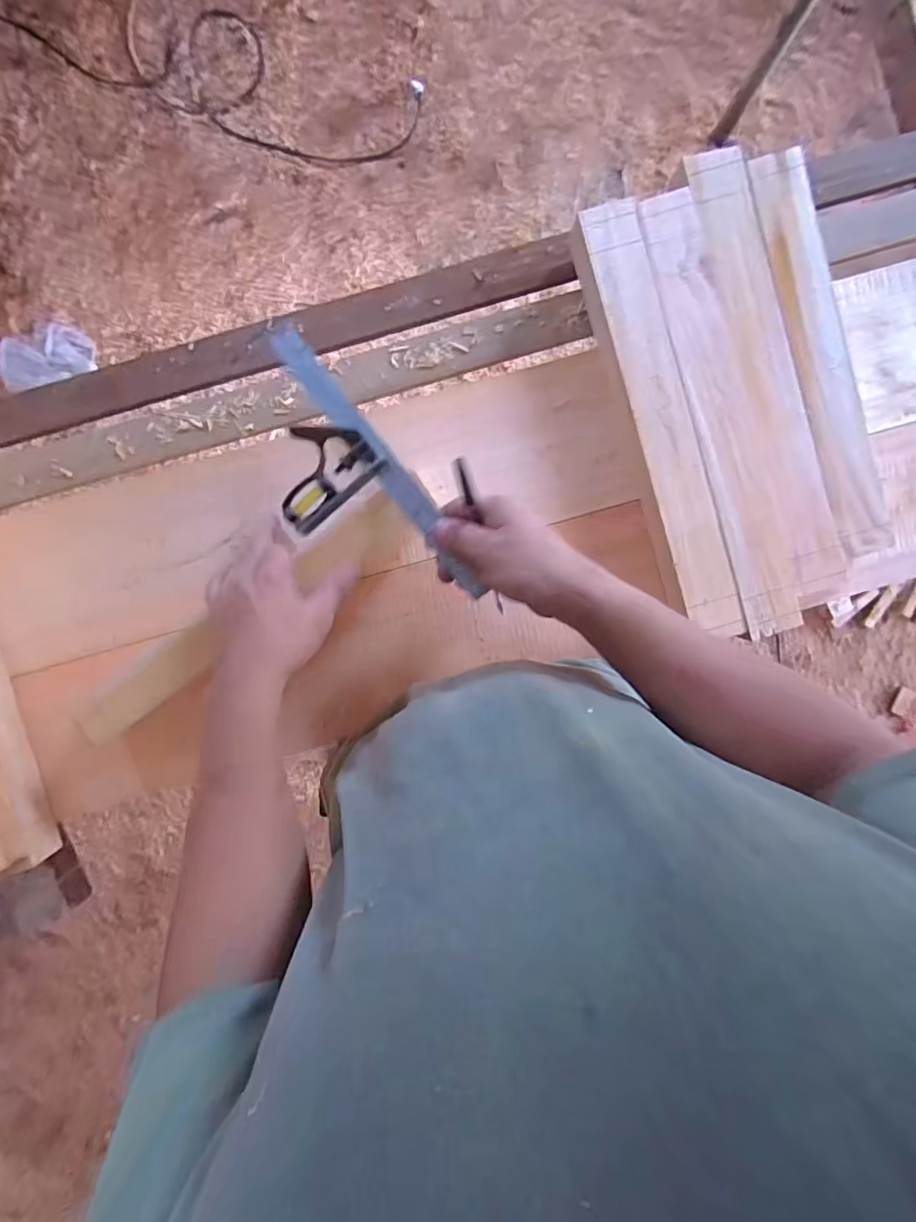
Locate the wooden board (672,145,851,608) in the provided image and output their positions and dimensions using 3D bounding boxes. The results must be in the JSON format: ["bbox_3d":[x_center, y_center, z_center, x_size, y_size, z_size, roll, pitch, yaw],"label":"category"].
[{"bbox_3d":[0.283,-0.206,0.474,0.051,0.012,0.401,-19,94,-1],"label":"wooden board"}]

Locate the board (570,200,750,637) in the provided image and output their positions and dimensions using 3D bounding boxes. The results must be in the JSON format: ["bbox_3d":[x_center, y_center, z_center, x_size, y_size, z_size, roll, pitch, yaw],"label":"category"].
[{"bbox_3d":[0.184,-0.166,0.490,0.058,0.040,0.388,-17,94,-1],"label":"board"}]

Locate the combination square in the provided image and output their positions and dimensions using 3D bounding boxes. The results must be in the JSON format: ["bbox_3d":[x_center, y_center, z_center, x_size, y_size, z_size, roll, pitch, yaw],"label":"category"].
[{"bbox_3d":[-0.097,-0.103,0.449,0.105,0.025,0.284,-39,84,1],"label":"combination square"}]

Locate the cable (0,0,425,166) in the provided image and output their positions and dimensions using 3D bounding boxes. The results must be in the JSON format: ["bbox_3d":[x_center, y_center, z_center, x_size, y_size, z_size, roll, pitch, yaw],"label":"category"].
[{"bbox_3d":[-0.603,-1.263,1.192,1.035,0.040,0.237,18,98,-5],"label":"cable"}]

